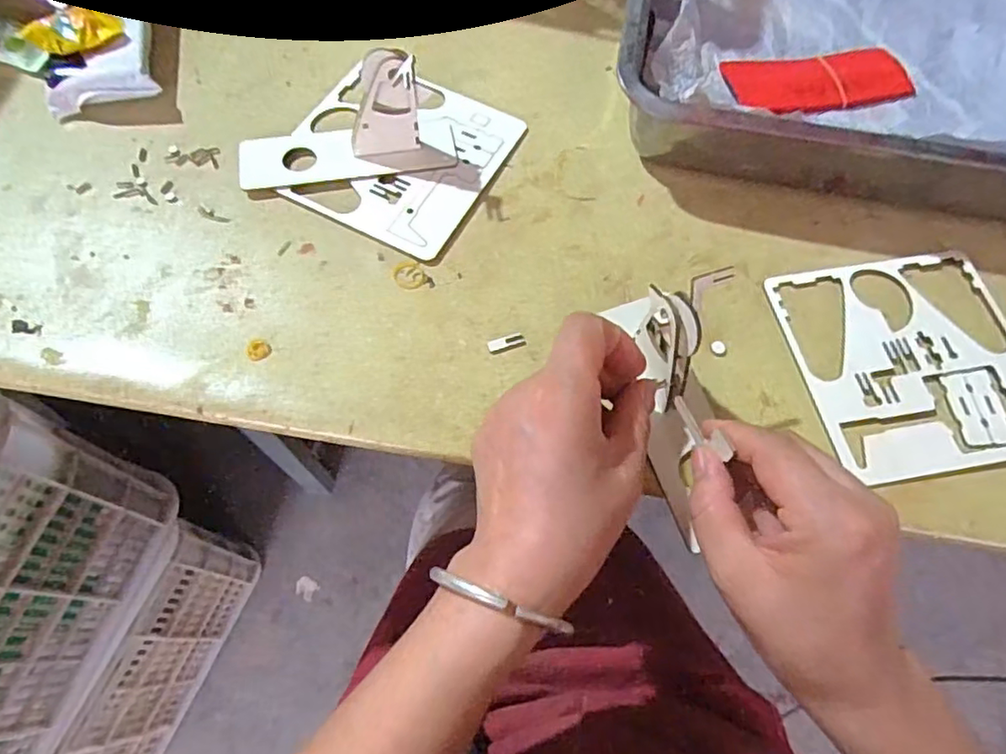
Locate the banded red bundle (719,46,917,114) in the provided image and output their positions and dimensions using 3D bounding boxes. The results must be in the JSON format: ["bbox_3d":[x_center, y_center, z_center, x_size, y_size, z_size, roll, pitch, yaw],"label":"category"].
[{"bbox_3d":[0.243,-0.227,0.468,0.146,0.009,0.052,-11,67,-8],"label":"banded red bundle"}]

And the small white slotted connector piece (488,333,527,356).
[{"bbox_3d":[0.002,-0.021,0.372,0.023,0.004,0.009,-20,68,-11],"label":"small white slotted connector piece"}]

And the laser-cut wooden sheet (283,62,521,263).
[{"bbox_3d":[-0.075,-0.159,0.432,0.144,0.006,0.142,24,67,8],"label":"laser-cut wooden sheet"}]

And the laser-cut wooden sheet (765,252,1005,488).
[{"bbox_3d":[0.254,-0.011,0.376,0.143,0.006,0.141,-9,66,-7],"label":"laser-cut wooden sheet"}]

